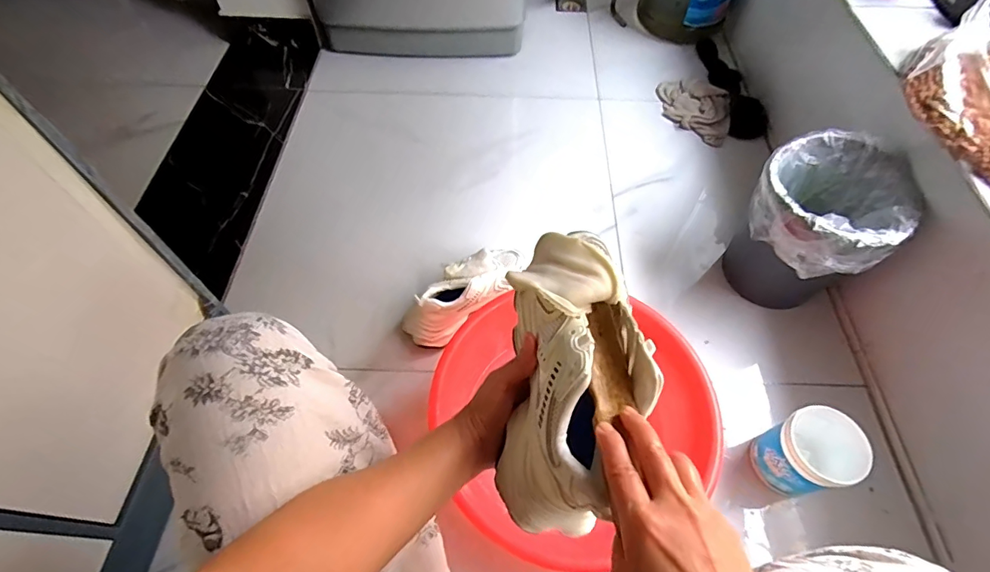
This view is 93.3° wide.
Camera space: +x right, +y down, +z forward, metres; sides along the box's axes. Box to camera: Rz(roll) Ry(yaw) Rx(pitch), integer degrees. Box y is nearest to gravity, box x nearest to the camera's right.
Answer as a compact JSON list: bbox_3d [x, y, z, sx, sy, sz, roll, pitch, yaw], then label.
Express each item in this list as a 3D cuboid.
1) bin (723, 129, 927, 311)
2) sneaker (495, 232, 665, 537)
[{"bbox_3d":[0.555,-0.093,0.854,0.221,0.262,0.243,34,64,18],"label":"bin"},{"bbox_3d":[0.067,0.075,0.395,0.117,0.087,0.253,8,74,5],"label":"sneaker"}]

